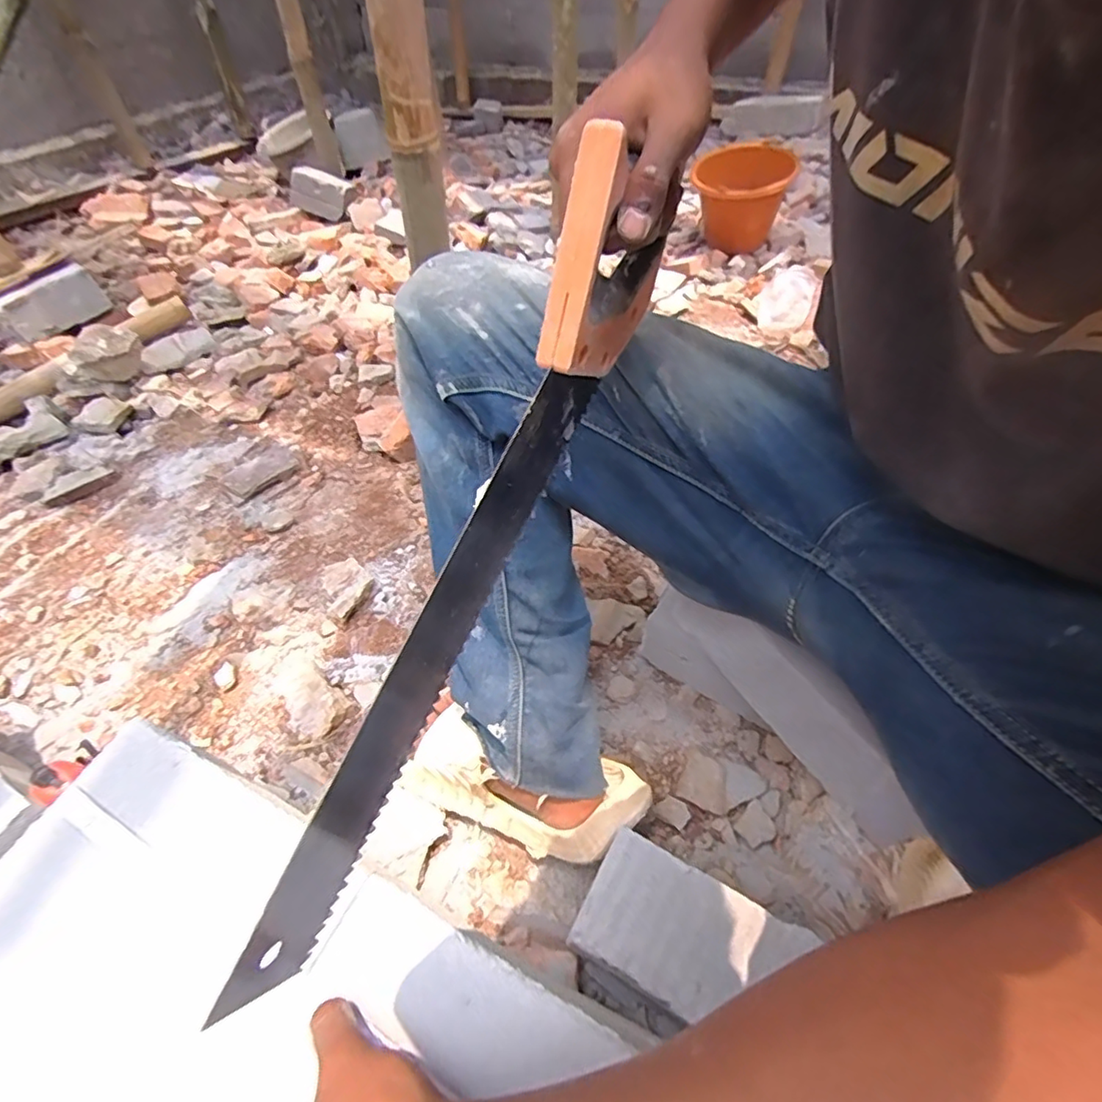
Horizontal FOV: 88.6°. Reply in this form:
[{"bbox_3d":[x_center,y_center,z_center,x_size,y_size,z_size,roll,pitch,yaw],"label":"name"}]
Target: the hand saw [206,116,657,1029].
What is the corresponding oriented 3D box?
[{"bbox_3d":[-0.048,0.013,0.305,0.020,0.111,0.436,23,85,21],"label":"hand saw"}]

